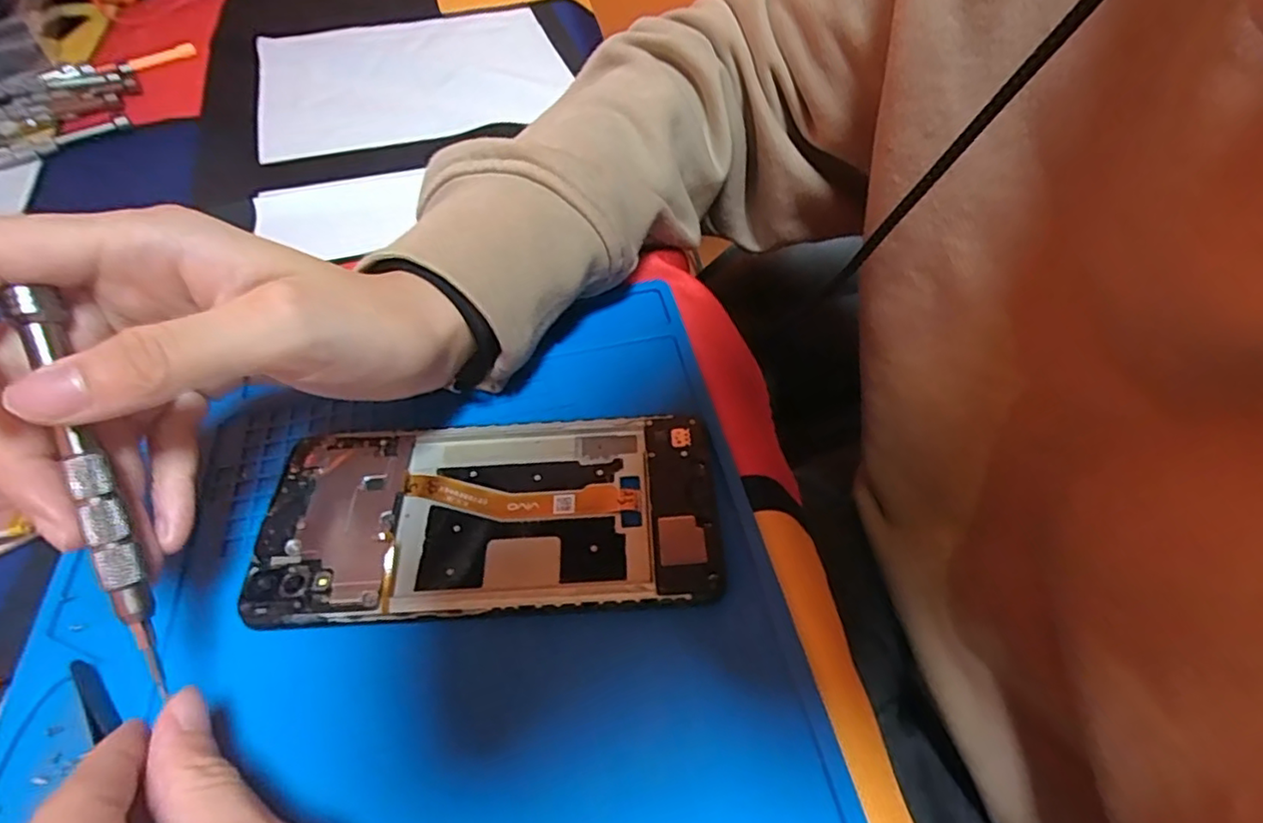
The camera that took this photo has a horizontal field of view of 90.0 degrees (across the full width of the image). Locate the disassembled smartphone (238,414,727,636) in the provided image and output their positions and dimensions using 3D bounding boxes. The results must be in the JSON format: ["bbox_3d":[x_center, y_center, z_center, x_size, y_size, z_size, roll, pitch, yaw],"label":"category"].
[{"bbox_3d":[-0.047,0.034,0.212,0.148,0.008,0.071,-4,52,-1],"label":"disassembled smartphone"}]

